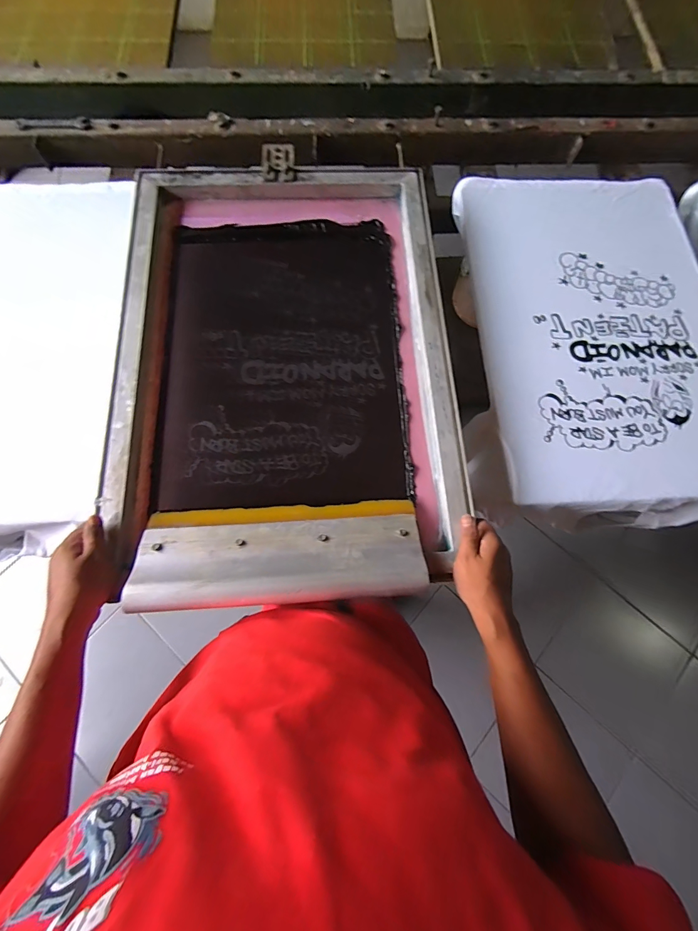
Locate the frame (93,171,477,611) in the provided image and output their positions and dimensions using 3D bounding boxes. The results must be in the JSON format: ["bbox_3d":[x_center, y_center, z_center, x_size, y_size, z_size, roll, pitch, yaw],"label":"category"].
[{"bbox_3d":[-0.089,-0.159,0.531,0.448,0.068,0.650,-3,74,-2],"label":"frame"}]

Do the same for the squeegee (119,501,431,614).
[{"bbox_3d":[-0.079,0.105,0.459,0.329,0.030,0.122,-3,49,-3],"label":"squeegee"}]

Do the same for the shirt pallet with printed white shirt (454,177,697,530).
[{"bbox_3d":[0.414,-0.225,0.649,0.397,0.057,0.629,-5,74,-3],"label":"shirt pallet with printed white shirt"}]

